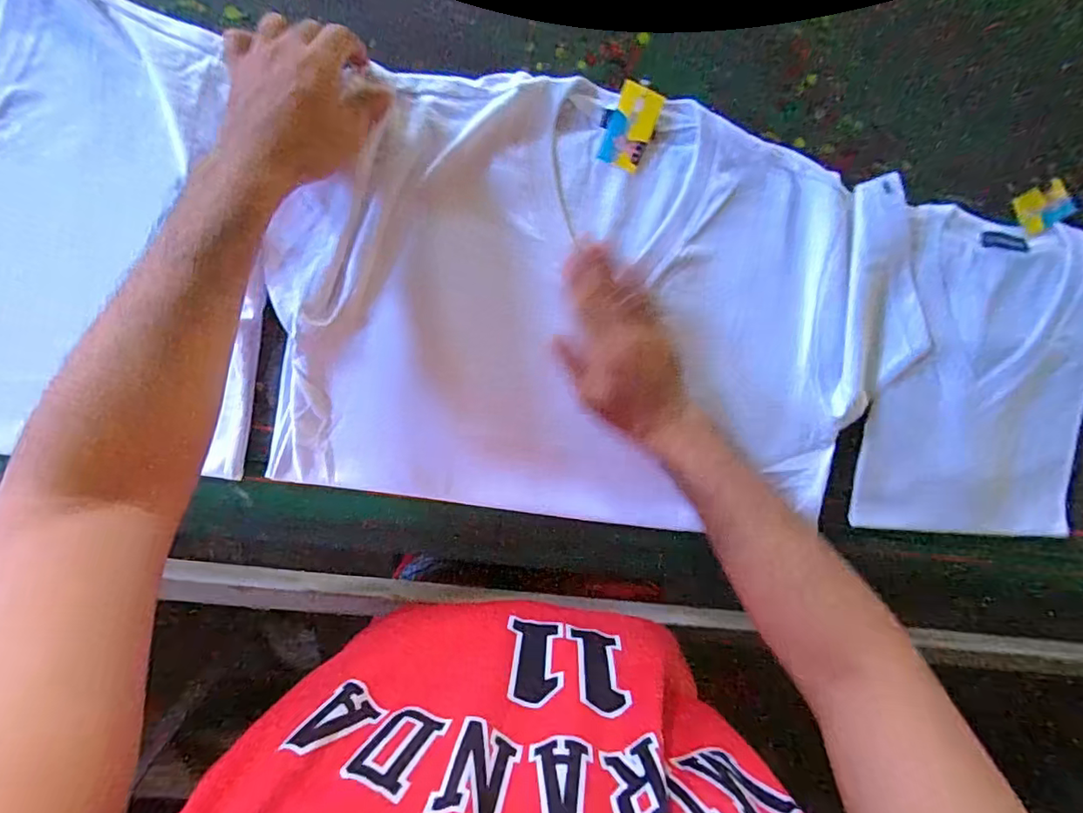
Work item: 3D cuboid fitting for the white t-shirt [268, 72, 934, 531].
[{"bbox_3d":[0.064,-0.082,0.495,0.557,0.026,0.372,8,96,-7],"label":"white t-shirt"}]

